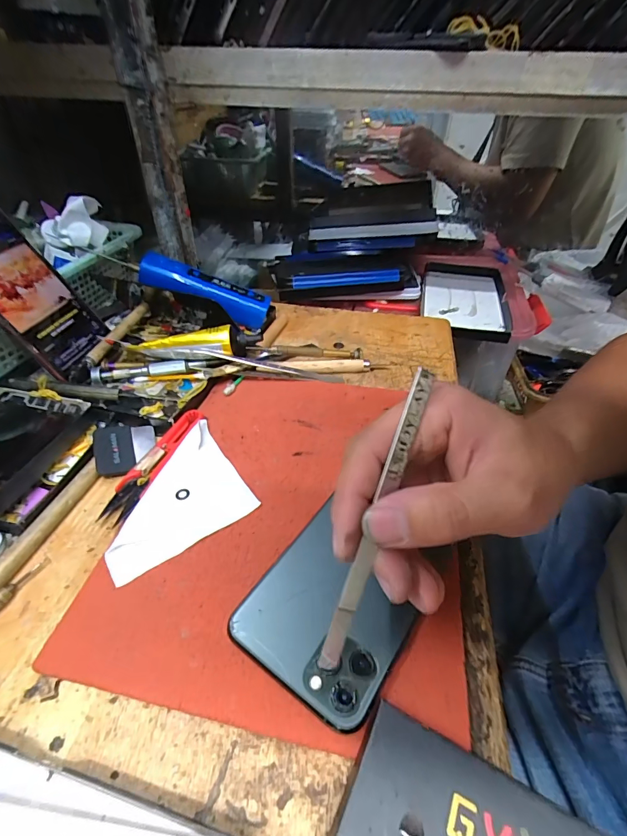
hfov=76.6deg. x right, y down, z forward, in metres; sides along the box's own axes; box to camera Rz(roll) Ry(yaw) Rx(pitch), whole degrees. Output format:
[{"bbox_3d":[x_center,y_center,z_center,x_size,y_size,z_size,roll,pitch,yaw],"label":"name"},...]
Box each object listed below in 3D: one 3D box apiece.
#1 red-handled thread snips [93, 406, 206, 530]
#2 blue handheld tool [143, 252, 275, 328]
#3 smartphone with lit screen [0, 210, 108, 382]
[{"bbox_3d":[-0.110,0.029,0.278,0.022,0.017,0.099,14,43,14],"label":"red-handled thread snips"},{"bbox_3d":[-0.110,-0.131,0.409,0.130,0.033,0.022,19,38,-12],"label":"blue handheld tool"},{"bbox_3d":[-0.232,-0.100,0.320,0.007,0.132,0.071,-13,35,32],"label":"smartphone with lit screen"}]

